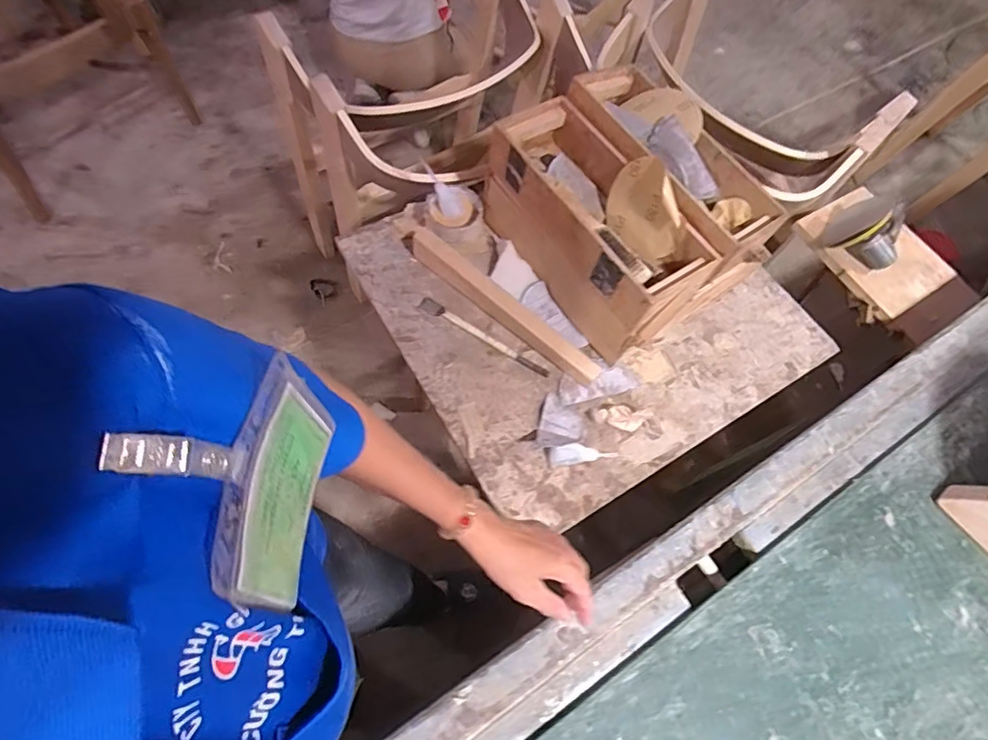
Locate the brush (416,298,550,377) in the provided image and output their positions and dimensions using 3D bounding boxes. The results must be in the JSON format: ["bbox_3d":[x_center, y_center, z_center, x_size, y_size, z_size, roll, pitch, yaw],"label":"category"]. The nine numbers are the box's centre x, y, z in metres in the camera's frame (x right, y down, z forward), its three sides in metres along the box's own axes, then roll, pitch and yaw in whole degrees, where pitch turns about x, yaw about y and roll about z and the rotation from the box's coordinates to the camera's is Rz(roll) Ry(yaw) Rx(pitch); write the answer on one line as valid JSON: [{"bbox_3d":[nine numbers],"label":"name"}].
[{"bbox_3d":[-0.016,-0.046,0.753,0.207,0.009,0.025,30,66,11],"label":"brush"}]

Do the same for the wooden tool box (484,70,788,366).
[{"bbox_3d":[0.182,-0.217,0.754,0.249,0.195,0.326,-32,70,-17],"label":"wooden tool box"}]

